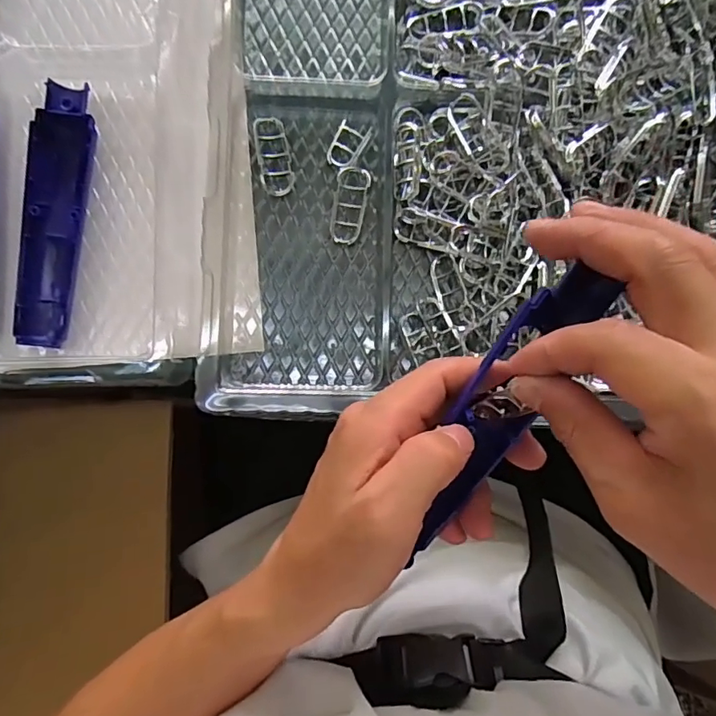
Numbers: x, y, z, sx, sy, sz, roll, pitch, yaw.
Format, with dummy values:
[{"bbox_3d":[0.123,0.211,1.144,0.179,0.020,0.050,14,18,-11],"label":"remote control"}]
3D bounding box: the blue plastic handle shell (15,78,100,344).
[{"bbox_3d":[-0.196,-0.092,0.336,0.038,0.019,0.168,5,87,-3],"label":"blue plastic handle shell"}]

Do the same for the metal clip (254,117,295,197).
[{"bbox_3d":[-0.057,-0.136,0.349,0.023,0.008,0.056,-8,87,-4],"label":"metal clip"}]

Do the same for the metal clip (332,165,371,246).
[{"bbox_3d":[-0.006,-0.104,0.348,0.022,0.009,0.052,13,86,-2],"label":"metal clip"}]

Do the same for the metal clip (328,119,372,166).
[{"bbox_3d":[-0.007,-0.146,0.352,0.022,0.008,0.034,24,86,-2],"label":"metal clip"}]

